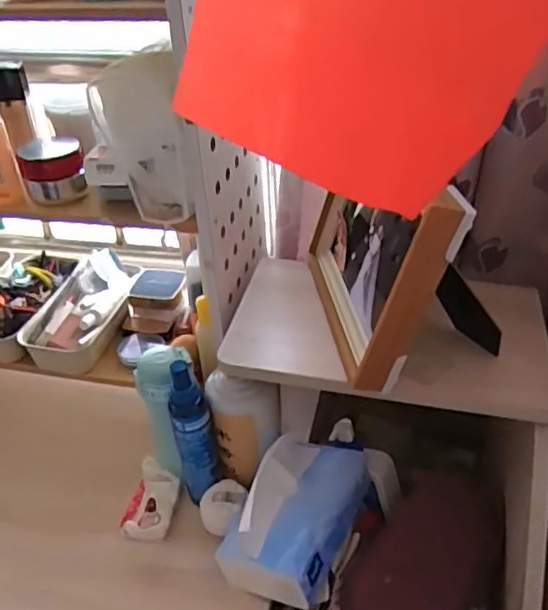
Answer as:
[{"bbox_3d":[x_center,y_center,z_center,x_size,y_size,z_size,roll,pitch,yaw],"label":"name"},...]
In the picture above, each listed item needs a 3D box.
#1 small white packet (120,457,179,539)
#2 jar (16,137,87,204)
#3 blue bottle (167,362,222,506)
[{"bbox_3d":[-0.142,0.226,0.720,0.054,0.034,0.086,1,36,5],"label":"small white packet"},{"bbox_3d":[-0.237,-0.145,0.665,0.063,0.056,0.060,-16,37,-17],"label":"jar"},{"bbox_3d":[-0.085,0.142,0.670,0.046,0.181,0.036,-13,37,-14],"label":"blue bottle"}]

